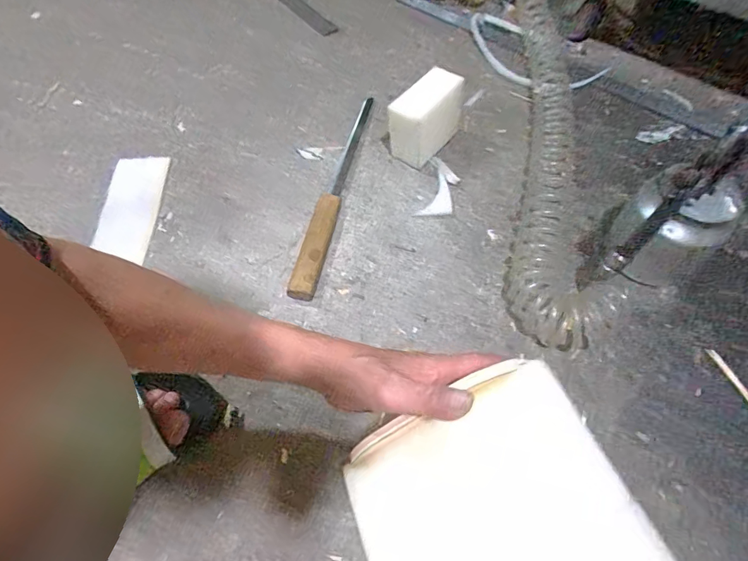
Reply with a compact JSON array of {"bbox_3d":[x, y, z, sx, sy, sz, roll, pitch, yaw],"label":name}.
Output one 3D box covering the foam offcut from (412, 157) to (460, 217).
[{"bbox_3d":[0.094,-0.129,0.613,0.046,0.010,0.105,16,61,11],"label":"foam offcut"}]

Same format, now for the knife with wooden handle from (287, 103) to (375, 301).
[{"bbox_3d":[-0.048,-0.143,0.621,0.037,0.032,0.380,10,60,8],"label":"knife with wooden handle"}]

